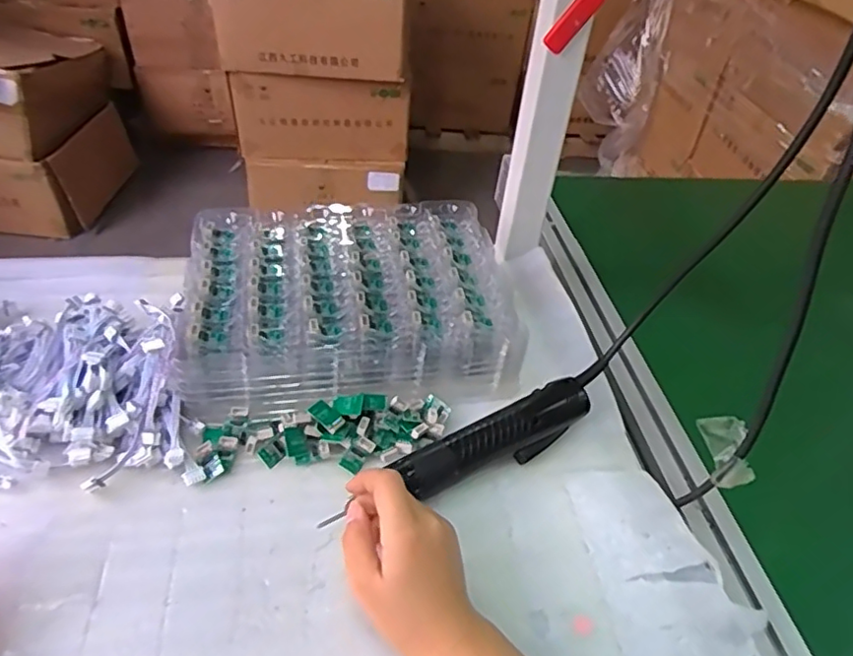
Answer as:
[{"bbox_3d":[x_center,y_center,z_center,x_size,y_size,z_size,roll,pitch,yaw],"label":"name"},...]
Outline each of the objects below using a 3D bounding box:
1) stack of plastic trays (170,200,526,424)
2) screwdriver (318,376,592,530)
[{"bbox_3d":[-0.068,-0.029,0.558,0.288,0.061,0.229,-2,40,-9],"label":"stack of plastic trays"},{"bbox_3d":[0.033,0.095,0.459,0.226,0.029,0.039,-20,46,-25],"label":"screwdriver"}]

